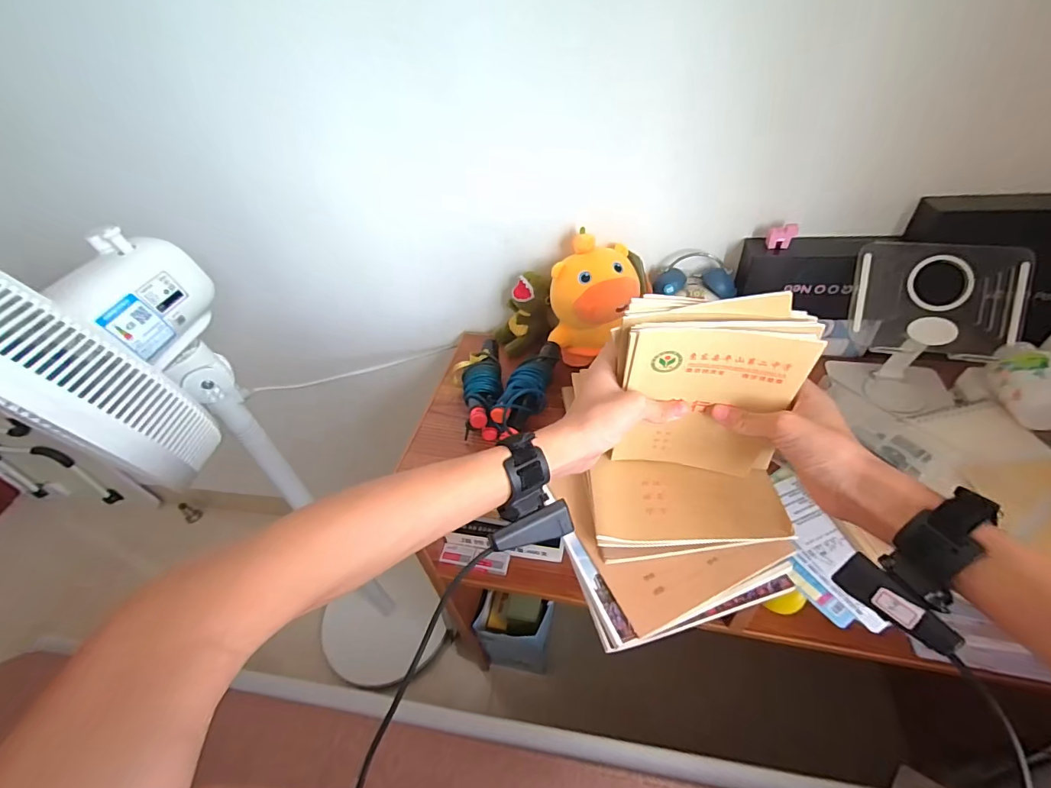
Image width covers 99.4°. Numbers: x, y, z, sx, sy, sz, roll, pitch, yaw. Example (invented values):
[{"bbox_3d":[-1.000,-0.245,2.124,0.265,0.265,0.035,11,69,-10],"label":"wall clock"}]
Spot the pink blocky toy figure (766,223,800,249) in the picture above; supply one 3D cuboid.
[{"bbox_3d":[0.327,-0.201,0.566,0.033,0.024,0.019,13,47,19],"label":"pink blocky toy figure"}]

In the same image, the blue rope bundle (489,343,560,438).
[{"bbox_3d":[0.004,-0.014,0.605,0.053,0.048,0.171,8,46,15],"label":"blue rope bundle"}]

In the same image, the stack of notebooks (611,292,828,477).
[{"bbox_3d":[0.168,0.002,0.423,0.149,0.192,0.039,2,45,10],"label":"stack of notebooks"}]

